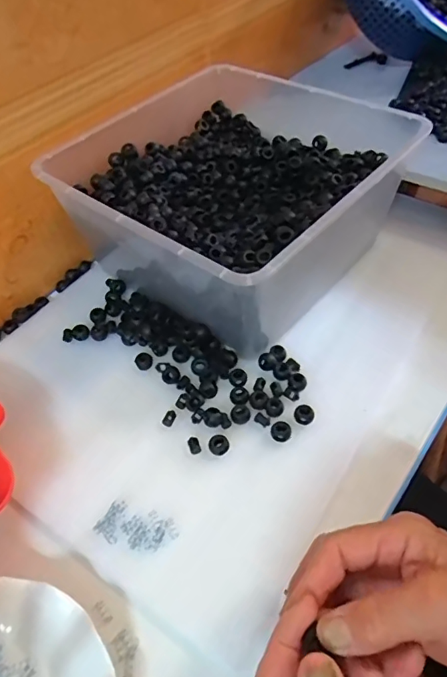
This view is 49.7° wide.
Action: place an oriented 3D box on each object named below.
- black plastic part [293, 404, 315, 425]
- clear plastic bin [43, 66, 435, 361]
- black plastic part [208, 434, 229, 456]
[{"bbox_3d":[0.072,0.068,0.432,0.017,0.006,0.018,-3,50,3],"label":"black plastic part"},{"bbox_3d":[0.005,-0.163,0.529,0.305,0.143,0.316,30,60,21],"label":"clear plastic bin"},{"bbox_3d":[-0.004,0.093,0.421,0.018,0.005,0.018,-3,50,3],"label":"black plastic part"}]

